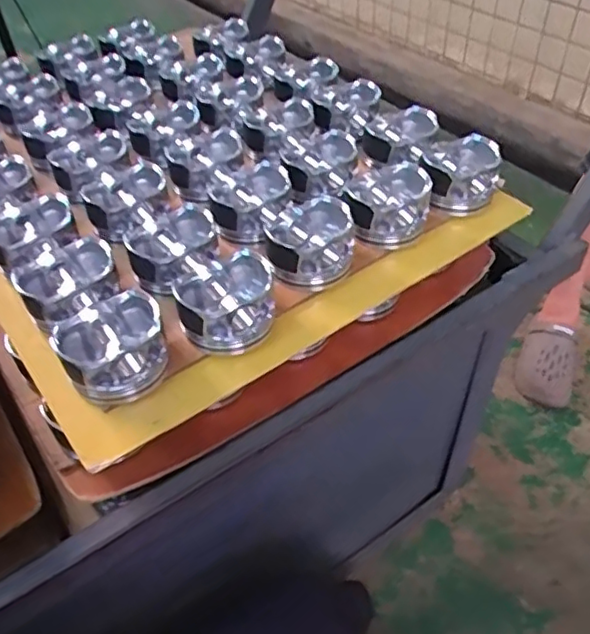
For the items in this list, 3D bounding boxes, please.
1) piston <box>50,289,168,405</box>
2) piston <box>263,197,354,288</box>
[{"bbox_3d":[-0.146,0.026,0.501,0.083,0.048,0.069,-28,51,-22],"label":"piston"},{"bbox_3d":[0.014,-0.073,0.590,0.081,0.058,0.081,-2,46,1],"label":"piston"}]

